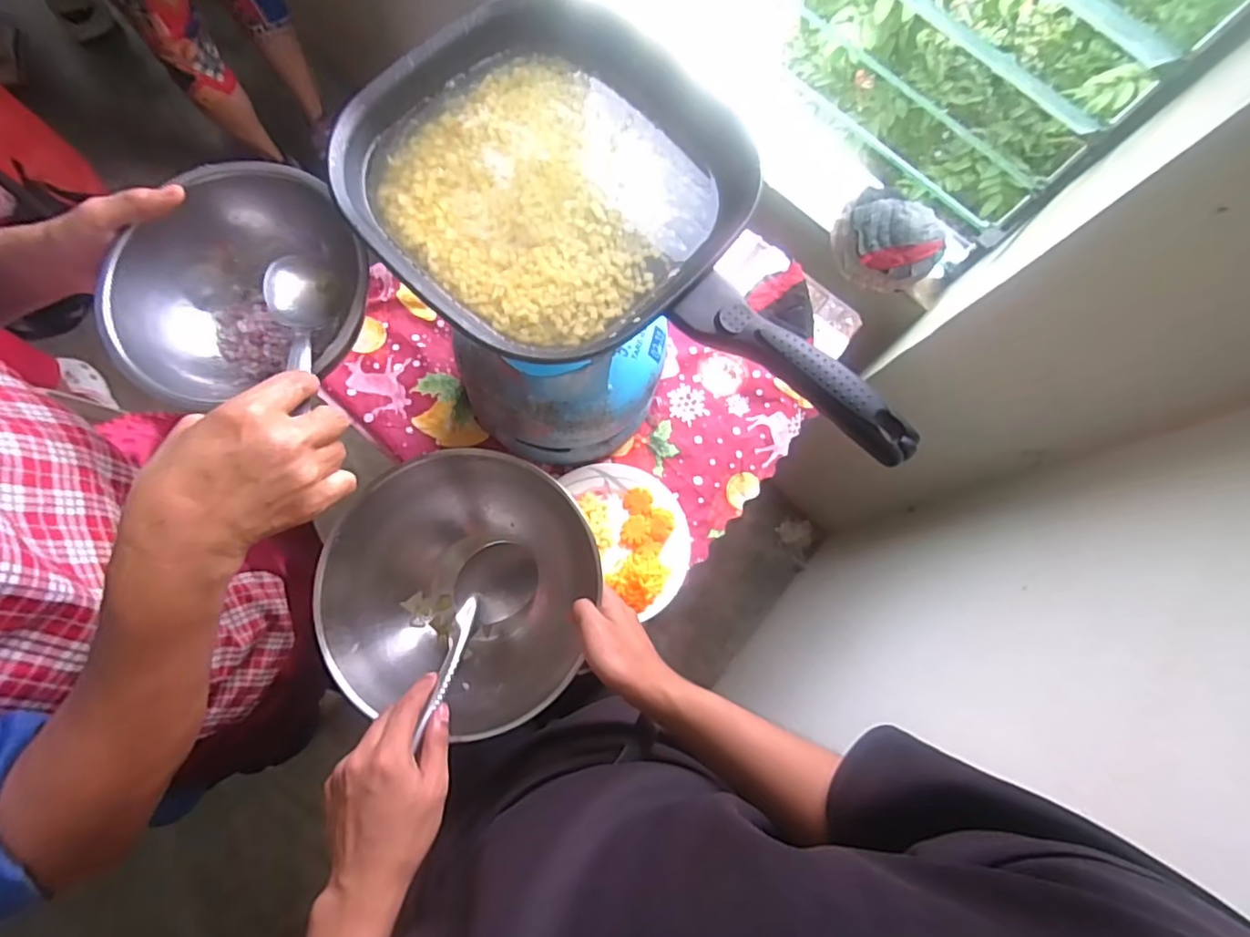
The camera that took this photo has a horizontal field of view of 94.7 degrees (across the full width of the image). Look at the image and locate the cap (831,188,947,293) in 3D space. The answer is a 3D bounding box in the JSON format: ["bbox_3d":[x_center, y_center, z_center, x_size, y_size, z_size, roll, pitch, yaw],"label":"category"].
[{"bbox_3d":[0.419,-0.363,0.916,0.160,0.086,0.118,42,78,9],"label":"cap"}]

